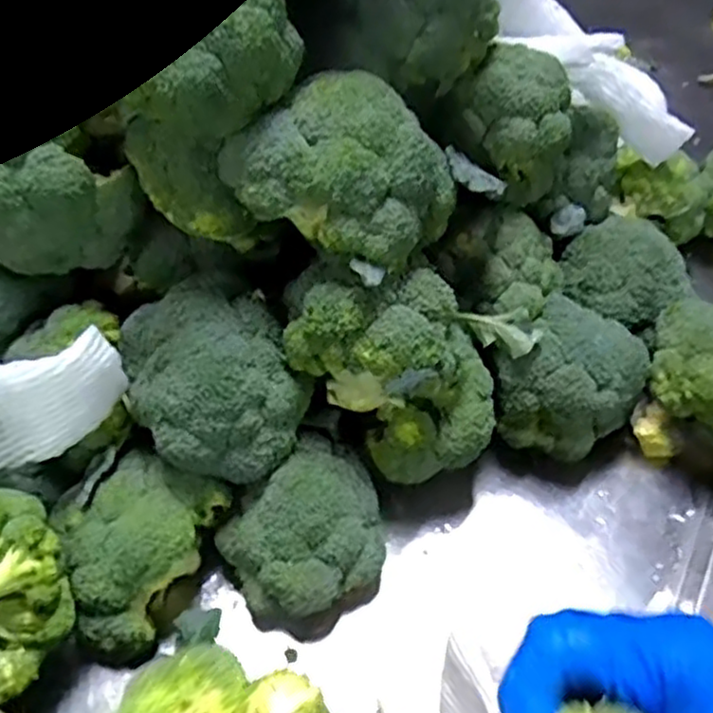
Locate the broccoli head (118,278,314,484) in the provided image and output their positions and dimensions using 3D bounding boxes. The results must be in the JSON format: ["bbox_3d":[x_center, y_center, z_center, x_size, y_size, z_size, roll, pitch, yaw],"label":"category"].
[{"bbox_3d":[-0.096,0.015,0.479,0.107,0.090,0.119,-24,54,-20],"label":"broccoli head"}]

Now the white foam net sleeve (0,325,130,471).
[{"bbox_3d":[-0.232,0.041,0.452,0.170,0.079,0.049,-14,51,-12],"label":"white foam net sleeve"}]

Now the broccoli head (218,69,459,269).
[{"bbox_3d":[-0.007,-0.111,0.445,0.119,0.085,0.100,-36,59,-27],"label":"broccoli head"}]

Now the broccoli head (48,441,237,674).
[{"bbox_3d":[-0.157,0.130,0.483,0.095,0.084,0.119,22,53,17],"label":"broccoli head"}]

